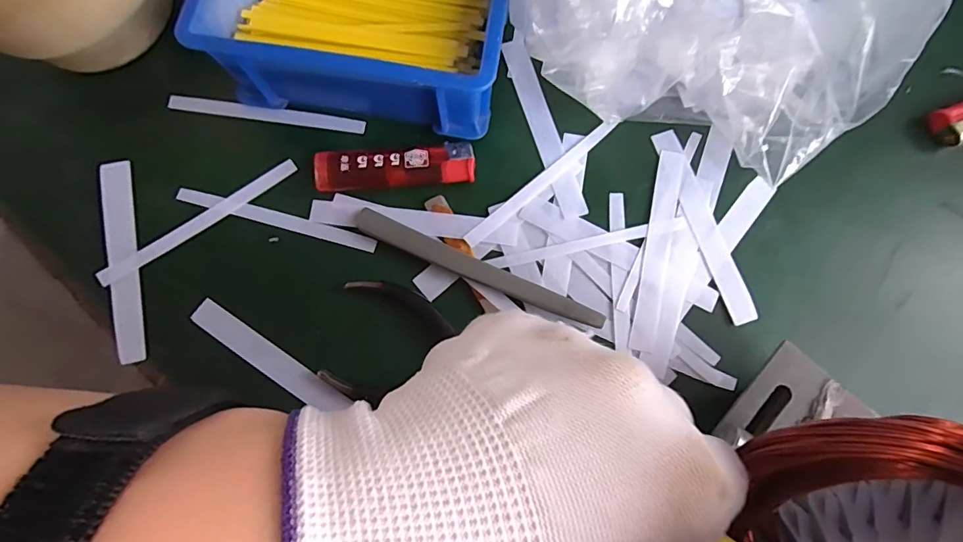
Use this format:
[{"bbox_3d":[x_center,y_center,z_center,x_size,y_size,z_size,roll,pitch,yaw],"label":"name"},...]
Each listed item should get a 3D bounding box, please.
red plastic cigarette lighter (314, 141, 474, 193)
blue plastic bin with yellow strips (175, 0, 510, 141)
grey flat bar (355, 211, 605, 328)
[{"bbox_3d":[-0.045,-0.055,0.250,0.082,0.010,0.020,-4,79,-1],"label":"red plastic cigarette lighter"},{"bbox_3d":[-0.057,-0.138,0.246,0.142,0.053,0.108,11,79,2],"label":"blue plastic bin with yellow strips"},{"bbox_3d":[-0.003,-0.001,0.240,0.133,0.009,0.012,24,79,5],"label":"grey flat bar"}]

